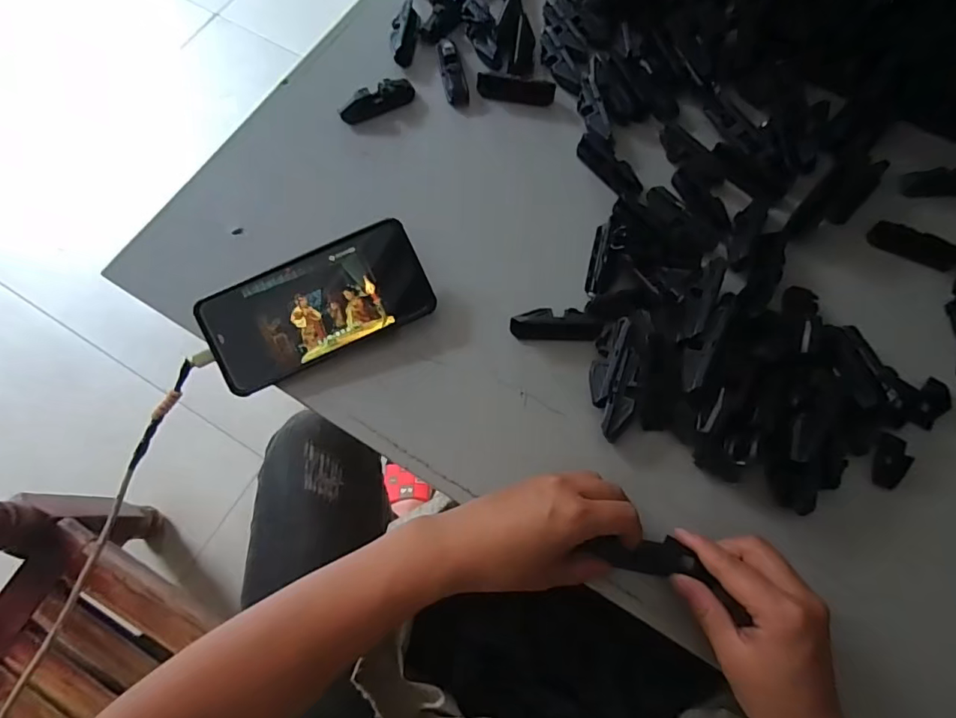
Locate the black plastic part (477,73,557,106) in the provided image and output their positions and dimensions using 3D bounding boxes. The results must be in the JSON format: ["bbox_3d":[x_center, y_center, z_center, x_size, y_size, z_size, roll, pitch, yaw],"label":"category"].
[{"bbox_3d":[0.035,-0.254,0.486,0.073,0.014,0.017,8,72,2],"label":"black plastic part"}]

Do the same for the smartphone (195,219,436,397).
[{"bbox_3d":[-0.122,-0.039,0.396,0.166,0.006,0.081,-26,95,-6],"label":"smartphone"}]

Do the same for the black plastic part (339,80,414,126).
[{"bbox_3d":[-0.093,-0.239,0.477,0.070,0.018,0.019,-31,74,-10],"label":"black plastic part"}]

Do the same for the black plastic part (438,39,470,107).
[{"bbox_3d":[-0.024,-0.276,0.486,0.021,0.026,0.066,-14,72,-5],"label":"black plastic part"}]

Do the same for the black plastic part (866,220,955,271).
[{"bbox_3d":[0.374,-0.097,0.437,0.075,0.006,0.026,22,73,7],"label":"black plastic part"}]

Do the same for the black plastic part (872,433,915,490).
[{"bbox_3d":[0.306,0.076,0.380,0.024,0.005,0.040,17,72,6],"label":"black plastic part"}]

